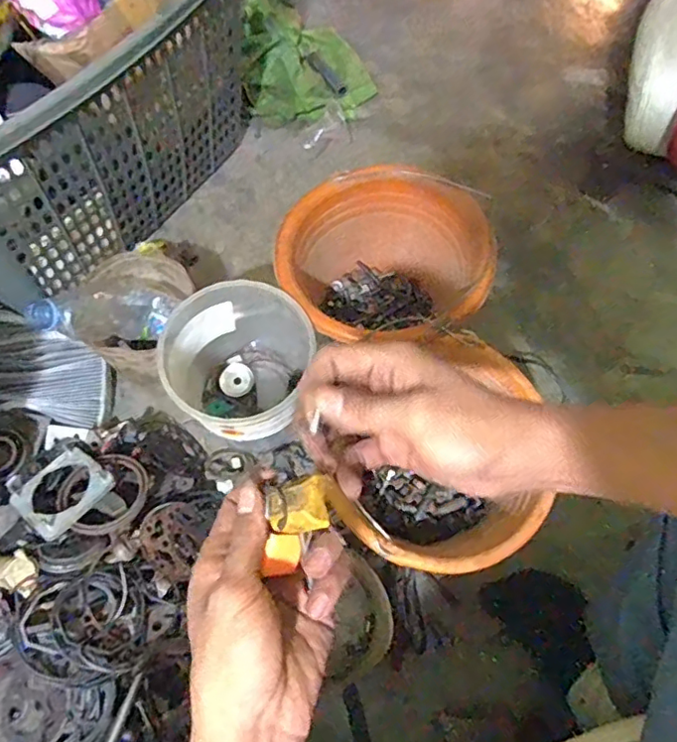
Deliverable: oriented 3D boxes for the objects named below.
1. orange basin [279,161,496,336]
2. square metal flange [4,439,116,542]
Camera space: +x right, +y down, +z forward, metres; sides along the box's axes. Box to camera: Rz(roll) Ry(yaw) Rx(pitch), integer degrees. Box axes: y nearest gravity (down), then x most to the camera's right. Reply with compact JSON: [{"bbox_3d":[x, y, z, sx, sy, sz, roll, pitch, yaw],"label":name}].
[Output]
[{"bbox_3d":[0.057,-0.120,0.762,0.266,0.169,0.237,-7,68,-4],"label":"orange basin"},{"bbox_3d":[-0.304,0.131,0.636,0.090,0.022,0.089,34,58,30],"label":"square metal flange"}]

